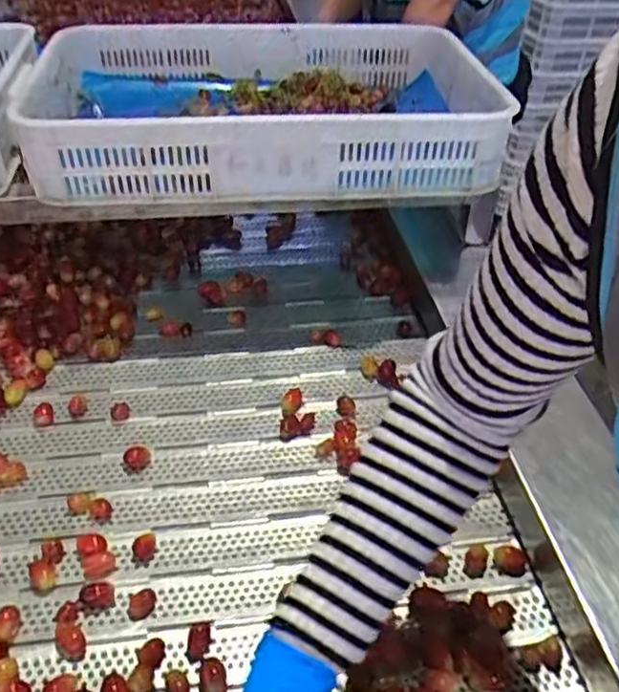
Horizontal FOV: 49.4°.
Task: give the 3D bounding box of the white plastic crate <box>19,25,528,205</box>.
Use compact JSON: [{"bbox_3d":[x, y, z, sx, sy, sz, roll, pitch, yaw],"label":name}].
[{"bbox_3d":[-0.051,-0.342,0.944,0.630,0.123,0.442,-7,35,-12],"label":"white plastic crate"}]

